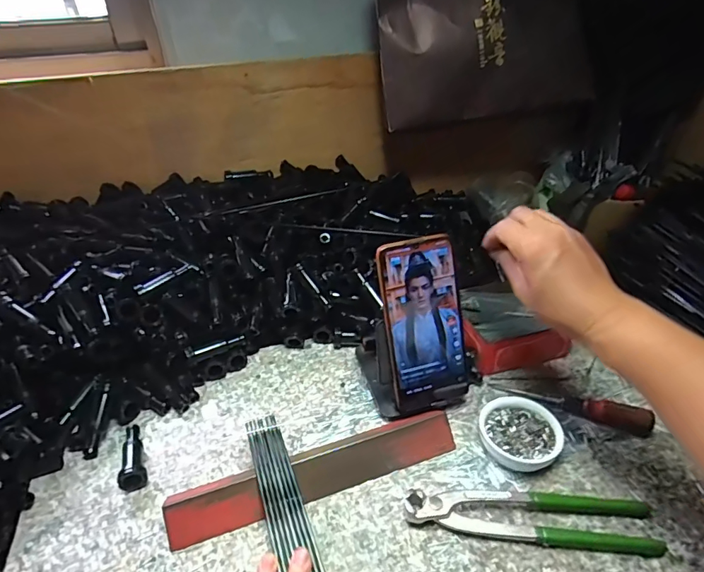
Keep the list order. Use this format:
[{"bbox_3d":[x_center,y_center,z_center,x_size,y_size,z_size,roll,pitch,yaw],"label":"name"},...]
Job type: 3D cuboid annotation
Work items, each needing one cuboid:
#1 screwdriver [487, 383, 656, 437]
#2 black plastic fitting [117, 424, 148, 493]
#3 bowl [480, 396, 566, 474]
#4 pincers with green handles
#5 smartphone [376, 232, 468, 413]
[{"bbox_3d":[0.219,0.116,0.469,0.146,0.024,0.020,14,39,21],"label":"screwdriver"},{"bbox_3d":[-0.204,0.156,0.431,0.021,0.019,0.064,-16,38,-19],"label":"black plastic fitting"},{"bbox_3d":[0.155,0.142,0.436,0.070,0.028,0.072,9,37,15],"label":"bowl"},{"bbox_3d":[0.144,0.187,0.382,0.196,0.018,0.043,2,36,7],"label":"pincers with green handles"},{"bbox_3d":[0.069,0.037,0.447,0.072,0.166,0.004,-13,13,-12],"label":"smartphone"}]

